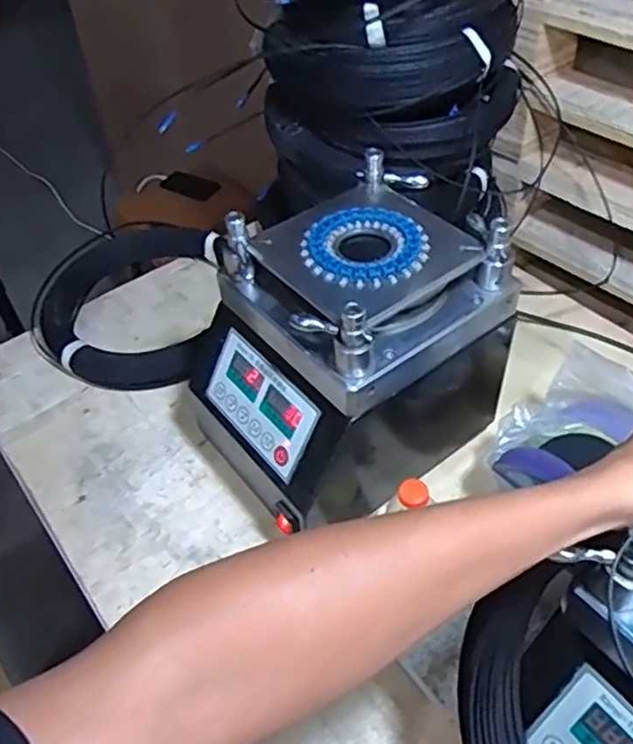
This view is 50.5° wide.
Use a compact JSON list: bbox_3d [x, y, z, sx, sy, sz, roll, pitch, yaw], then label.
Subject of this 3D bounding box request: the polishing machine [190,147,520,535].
[{"bbox_3d":[0.041,-0.021,0.723,0.303,0.278,0.219,-32,52,-23],"label":"polishing machine"}]

